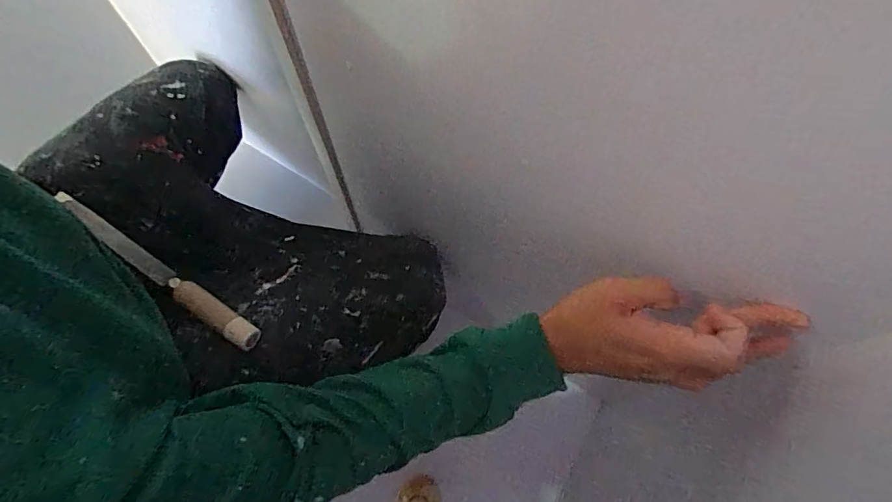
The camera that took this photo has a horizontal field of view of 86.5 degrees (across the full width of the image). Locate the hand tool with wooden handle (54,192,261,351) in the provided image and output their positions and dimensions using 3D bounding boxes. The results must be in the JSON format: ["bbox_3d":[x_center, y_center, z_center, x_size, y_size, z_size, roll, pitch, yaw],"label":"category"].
[{"bbox_3d":[-0.321,0.022,0.525,0.292,0.026,0.025,32,71,11],"label":"hand tool with wooden handle"}]

